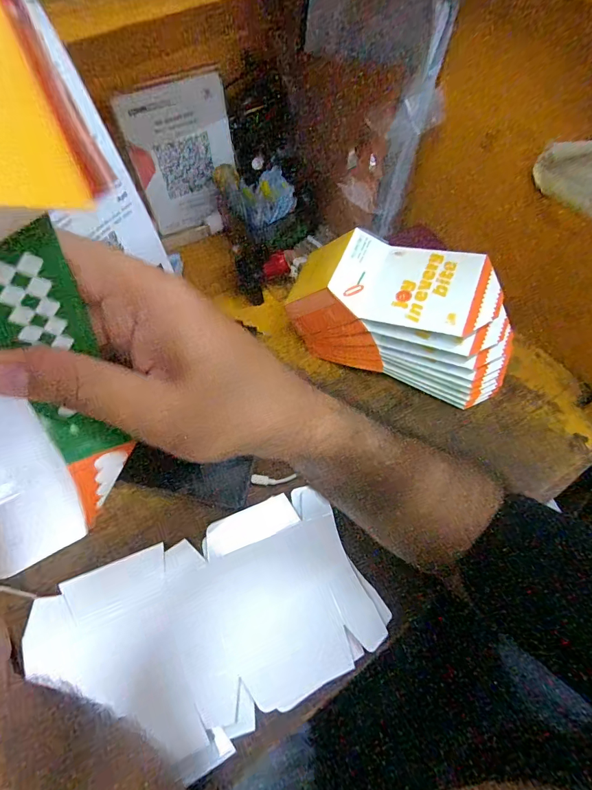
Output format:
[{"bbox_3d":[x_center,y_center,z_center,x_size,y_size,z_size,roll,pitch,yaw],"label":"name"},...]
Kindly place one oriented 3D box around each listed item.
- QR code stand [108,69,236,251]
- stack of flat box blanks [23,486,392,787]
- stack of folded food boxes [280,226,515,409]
[{"bbox_3d":[-0.159,-0.333,0.610,0.143,0.215,0.033,-27,64,-13],"label":"QR code stand"},{"bbox_3d":[-0.083,0.226,0.401,0.311,0.018,0.185,-20,64,-11],"label":"stack of flat box blanks"},{"bbox_3d":[0.126,-0.089,0.494,0.271,0.140,0.114,17,63,11],"label":"stack of folded food boxes"}]

